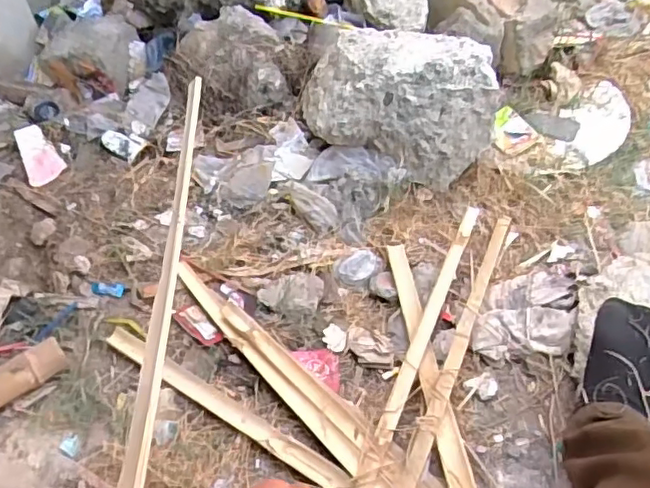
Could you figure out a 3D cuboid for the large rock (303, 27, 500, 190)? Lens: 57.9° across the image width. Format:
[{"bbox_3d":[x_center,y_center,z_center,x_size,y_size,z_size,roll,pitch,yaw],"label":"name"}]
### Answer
[{"bbox_3d":[0.125,-0.256,1.053,0.348,0.215,0.200,14,53,13],"label":"large rock"}]

